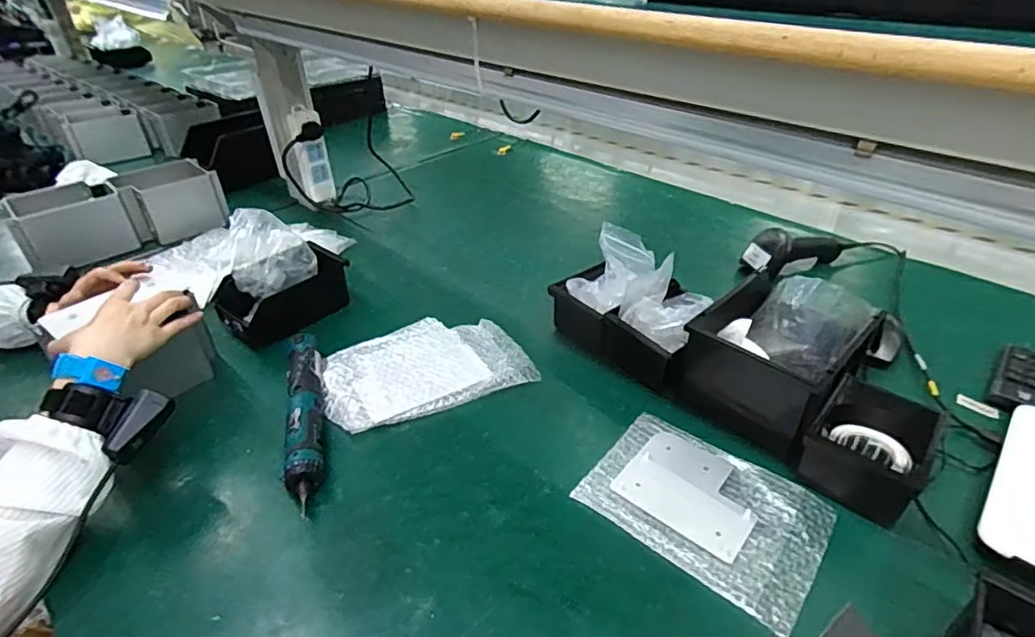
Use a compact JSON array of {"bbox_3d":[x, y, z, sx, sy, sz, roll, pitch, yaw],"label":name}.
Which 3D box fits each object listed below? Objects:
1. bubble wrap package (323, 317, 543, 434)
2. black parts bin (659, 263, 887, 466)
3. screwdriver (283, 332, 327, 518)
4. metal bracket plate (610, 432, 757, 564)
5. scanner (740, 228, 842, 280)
[{"bbox_3d":[-0.124,0.059,0.746,0.258,0.015,0.171,-15,37,-18],"label":"bubble wrap package"},{"bbox_3d":[0.300,0.049,0.650,0.189,0.106,0.168,-27,42,-31],"label":"black parts bin"},{"bbox_3d":[-0.252,0.109,0.659,0.045,0.041,0.268,-12,36,-14],"label":"screwdriver"},{"bbox_3d":[0.185,0.178,0.583,0.132,0.004,0.113,26,43,33],"label":"metal bracket plate"},{"bbox_3d":[0.467,-0.117,0.945,0.171,0.095,0.070,-18,38,-22],"label":"scanner"}]

